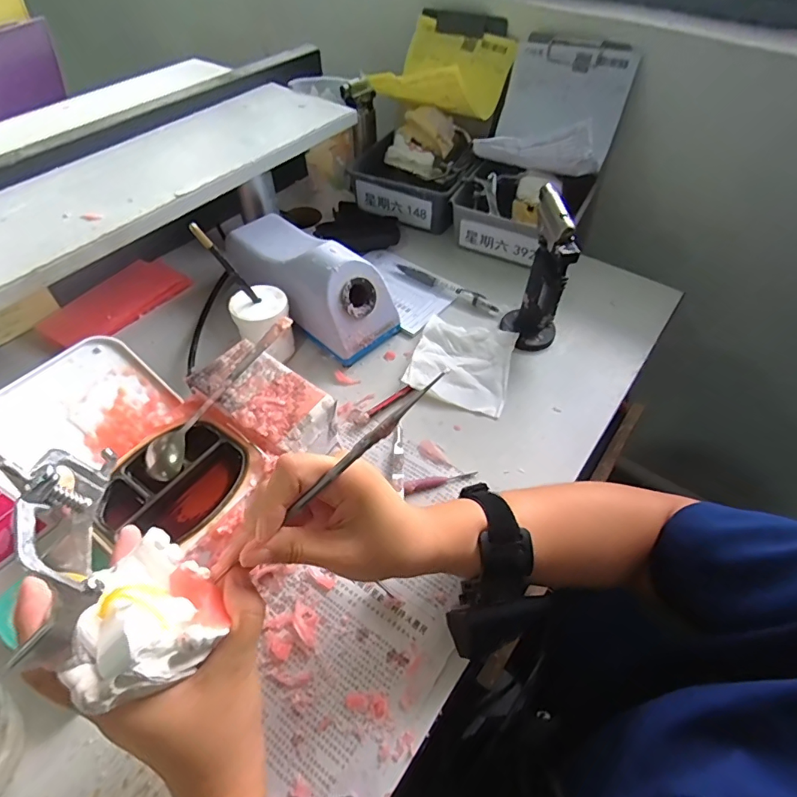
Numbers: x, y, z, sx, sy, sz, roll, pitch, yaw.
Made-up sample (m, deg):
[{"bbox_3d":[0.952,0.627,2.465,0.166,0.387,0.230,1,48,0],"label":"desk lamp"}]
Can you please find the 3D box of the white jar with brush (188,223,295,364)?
[{"bbox_3d":[-0.137,-0.104,0.444,0.054,0.158,0.059,0,52,0],"label":"white jar with brush"}]

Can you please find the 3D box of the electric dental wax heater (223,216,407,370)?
[{"bbox_3d":[-0.105,-0.139,0.524,0.212,0.084,0.081,38,61,25],"label":"electric dental wax heater"}]

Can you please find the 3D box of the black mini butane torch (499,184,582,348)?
[{"bbox_3d":[0.144,-0.122,0.477,0.047,0.155,0.076,-17,52,-16],"label":"black mini butane torch"}]

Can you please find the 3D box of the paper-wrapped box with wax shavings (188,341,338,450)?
[{"bbox_3d":[-0.113,0.008,0.414,0.112,0.056,0.063,30,58,21],"label":"paper-wrapped box with wax shavings"}]

